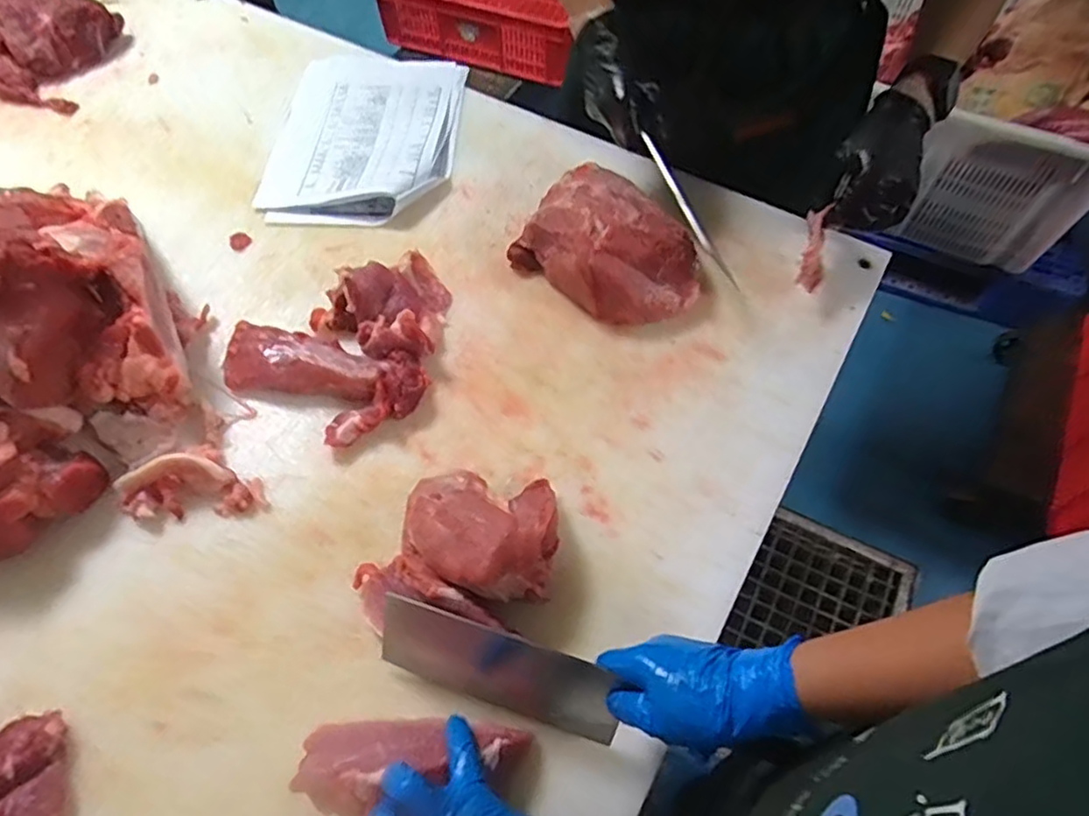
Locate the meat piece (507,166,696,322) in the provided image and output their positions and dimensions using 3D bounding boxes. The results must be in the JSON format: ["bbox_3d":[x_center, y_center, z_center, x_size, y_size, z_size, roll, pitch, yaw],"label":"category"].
[{"bbox_3d":[0.078,-0.181,0.743,0.200,0.074,0.148,35,66,17],"label":"meat piece"}]

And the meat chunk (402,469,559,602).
[{"bbox_3d":[-0.057,0.102,0.575,0.133,0.071,0.113,10,61,5],"label":"meat chunk"}]

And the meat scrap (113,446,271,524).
[{"bbox_3d":[-0.326,0.065,0.619,0.128,0.027,0.068,-4,61,-3],"label":"meat scrap"}]

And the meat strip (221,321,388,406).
[{"bbox_3d":[-0.243,-0.047,0.683,0.164,0.031,0.070,7,61,3],"label":"meat strip"}]

